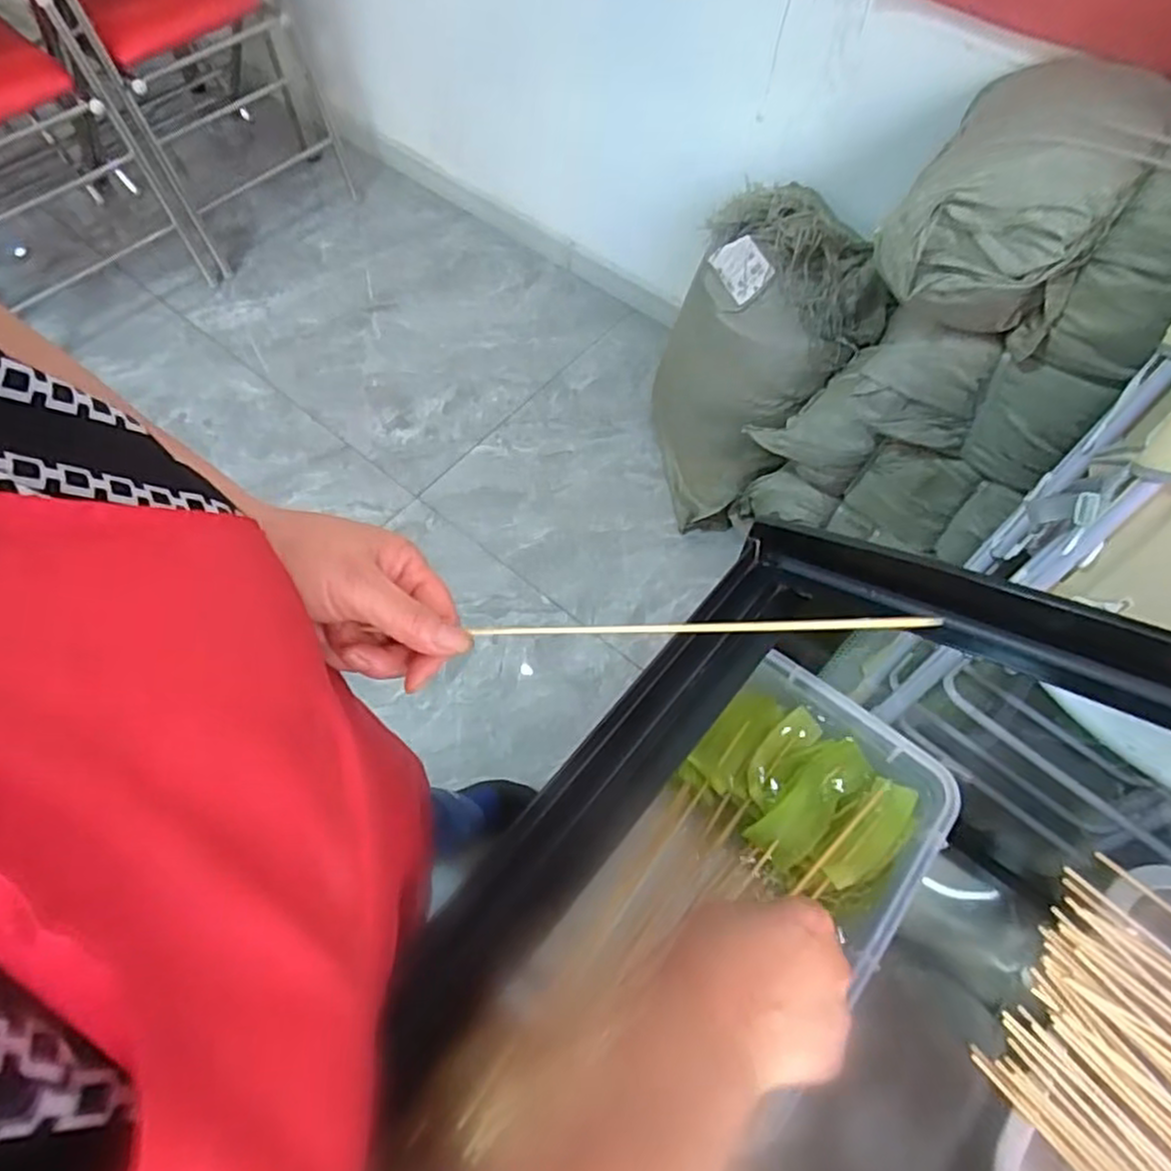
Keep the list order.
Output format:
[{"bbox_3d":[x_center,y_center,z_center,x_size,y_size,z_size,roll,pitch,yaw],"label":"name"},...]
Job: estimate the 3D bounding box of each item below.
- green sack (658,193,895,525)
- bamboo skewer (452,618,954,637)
[{"bbox_3d":[0.311,-0.395,1.296,0.274,0.534,0.347,-10,64,-9],"label":"green sack"},{"bbox_3d":[0.046,0.019,0.311,0.200,0.006,0.004,-2,62,12],"label":"bamboo skewer"}]

